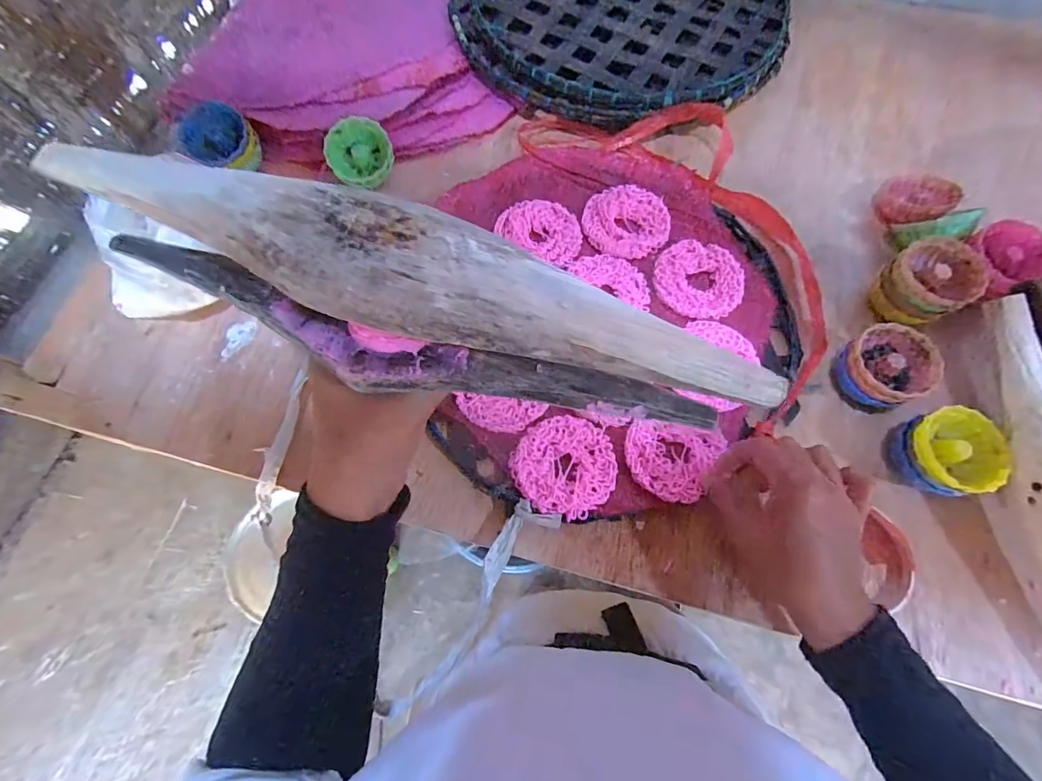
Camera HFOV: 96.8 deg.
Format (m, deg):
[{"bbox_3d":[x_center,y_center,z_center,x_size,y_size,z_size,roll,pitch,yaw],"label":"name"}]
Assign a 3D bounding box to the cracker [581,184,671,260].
[{"bbox_3d":[0.101,-0.163,0.444,0.079,0.007,0.077,0,70,1],"label":"cracker"}]

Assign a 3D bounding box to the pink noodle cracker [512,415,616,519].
[{"bbox_3d":[0.034,0.059,0.365,0.078,0.017,0.078,0,70,1],"label":"pink noodle cracker"}]

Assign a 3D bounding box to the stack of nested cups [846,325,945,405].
[{"bbox_3d":[0.295,-0.019,0.378,0.064,0.036,0.060,-13,70,-3],"label":"stack of nested cups"}]

